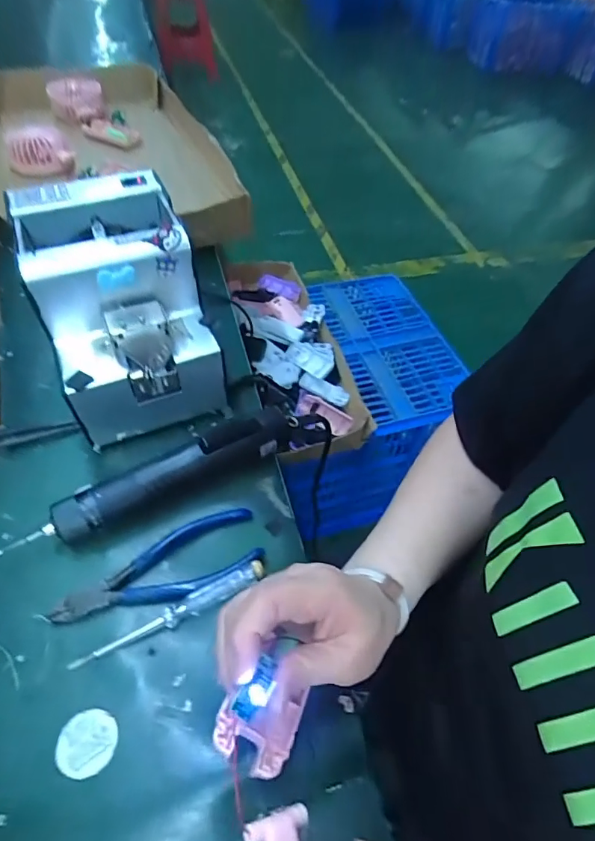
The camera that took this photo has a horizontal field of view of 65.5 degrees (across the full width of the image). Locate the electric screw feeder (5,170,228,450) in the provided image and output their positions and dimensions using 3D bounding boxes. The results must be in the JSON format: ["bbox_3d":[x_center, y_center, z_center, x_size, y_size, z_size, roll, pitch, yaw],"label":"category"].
[{"bbox_3d":[-0.153,-0.094,0.410,0.121,0.156,0.165,-19,57,-20],"label":"electric screw feeder"}]

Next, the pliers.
[{"bbox_3d":[-0.102,0.109,0.344,0.149,0.016,0.051,-16,56,-17],"label":"pliers"}]

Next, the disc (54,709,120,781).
[{"bbox_3d":[-0.129,0.197,0.282,0.035,0.004,0.034,3,52,-4],"label":"disc"}]

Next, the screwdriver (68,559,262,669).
[{"bbox_3d":[-0.088,0.136,0.323,0.136,0.020,0.015,-21,58,-21],"label":"screwdriver"}]

